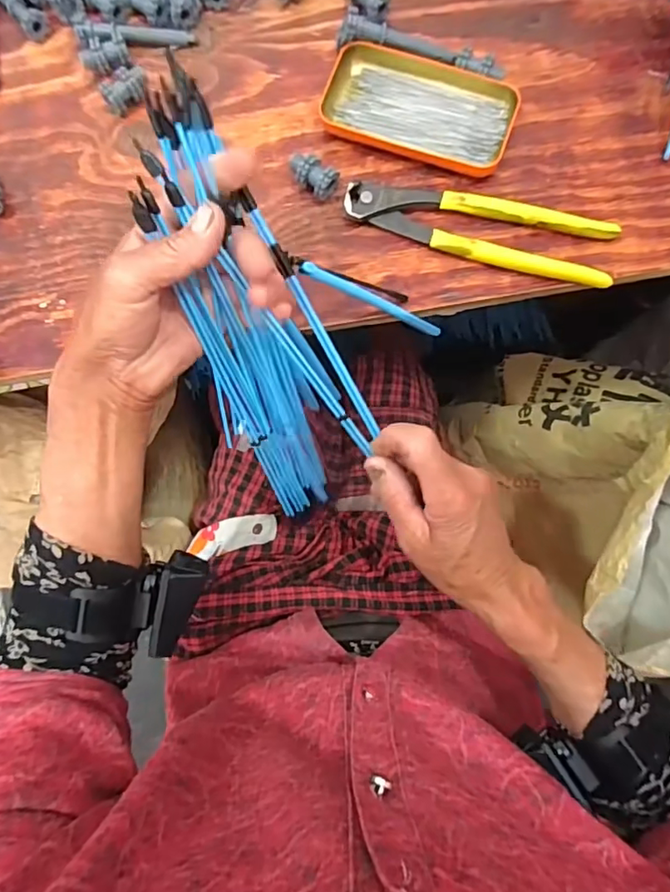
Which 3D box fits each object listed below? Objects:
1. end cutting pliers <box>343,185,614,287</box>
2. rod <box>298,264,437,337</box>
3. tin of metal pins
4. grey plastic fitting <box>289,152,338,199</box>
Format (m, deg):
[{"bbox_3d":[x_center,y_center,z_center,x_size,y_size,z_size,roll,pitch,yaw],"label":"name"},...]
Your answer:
[{"bbox_3d":[0.107,-0.160,0.401,0.198,0.017,0.048,11,81,3],"label":"end cutting pliers"},{"bbox_3d":[0.031,-0.102,0.385,0.006,0.144,0.009,-6,77,45],"label":"rod"},{"bbox_3d":[0.066,-0.261,0.418,0.143,0.020,0.074,21,82,5],"label":"tin of metal pins"},{"bbox_3d":[-0.018,-0.207,0.413,0.036,0.021,0.022,37,83,7],"label":"grey plastic fitting"}]

